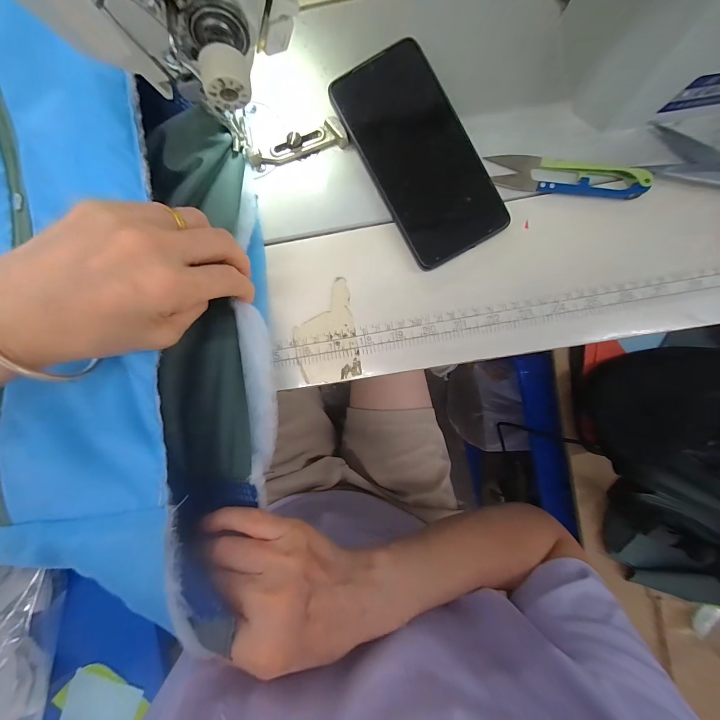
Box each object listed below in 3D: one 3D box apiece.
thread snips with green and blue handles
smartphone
[{"bbox_3d":[0.158,-0.142,0.234,0.111,0.013,0.027,9,91,2],"label":"thread snips with green and blue handles"},{"bbox_3d":[0.045,-0.157,0.242,0.074,0.015,0.160,-28,90,2],"label":"smartphone"}]

